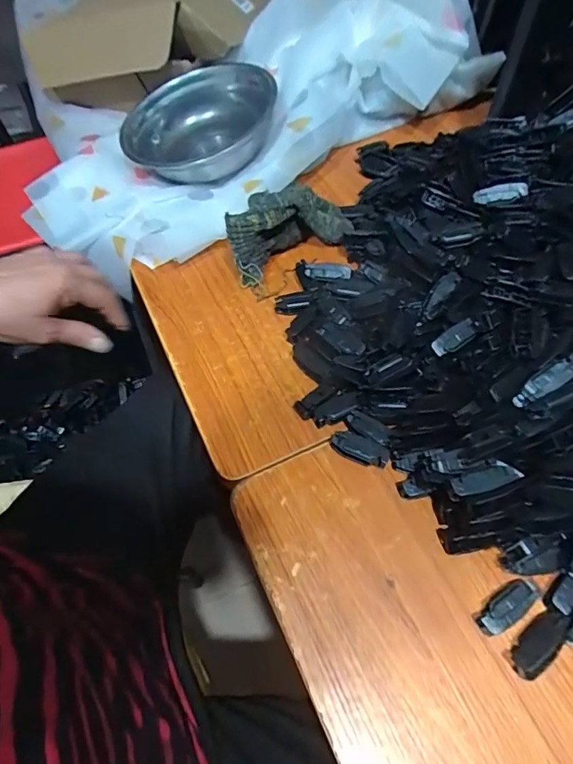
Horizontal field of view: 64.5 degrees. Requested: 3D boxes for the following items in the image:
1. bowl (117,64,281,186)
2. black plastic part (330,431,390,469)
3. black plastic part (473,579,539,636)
[{"bbox_3d":[-0.107,-0.330,0.604,0.193,0.081,0.193,-7,57,11],"label":"bowl"},{"bbox_3d":[0.062,0.057,0.385,0.050,0.010,0.021,22,62,16],"label":"black plastic part"},{"bbox_3d":[0.156,0.158,0.320,0.047,0.018,0.018,-36,63,-18],"label":"black plastic part"}]

